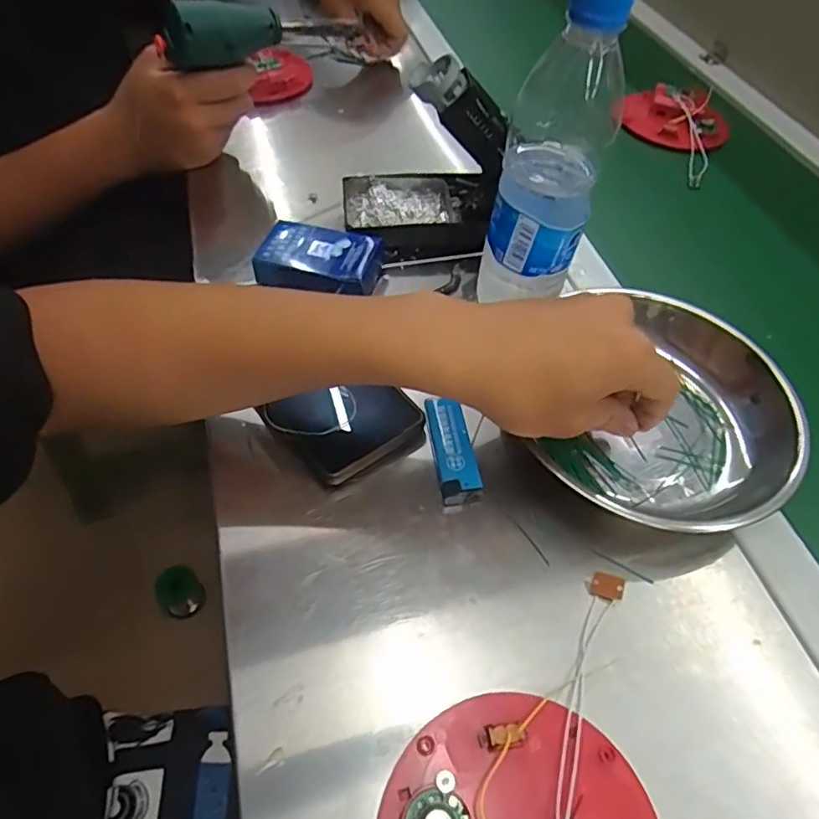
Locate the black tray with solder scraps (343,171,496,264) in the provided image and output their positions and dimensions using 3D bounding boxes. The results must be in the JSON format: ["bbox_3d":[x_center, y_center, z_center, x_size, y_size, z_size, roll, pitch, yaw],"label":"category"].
[{"bbox_3d":[0.005,-0.169,0.495,0.119,0.035,0.090,-3,53,-7],"label":"black tray with solder scraps"}]

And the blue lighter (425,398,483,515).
[{"bbox_3d":[0.026,0.027,0.363,0.023,0.014,0.071,-7,54,-9],"label":"blue lighter"}]

